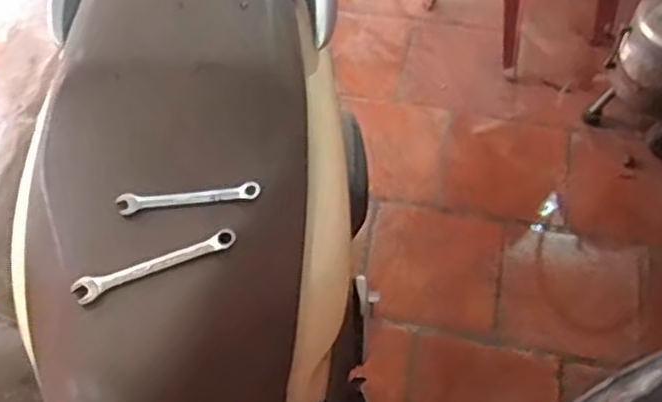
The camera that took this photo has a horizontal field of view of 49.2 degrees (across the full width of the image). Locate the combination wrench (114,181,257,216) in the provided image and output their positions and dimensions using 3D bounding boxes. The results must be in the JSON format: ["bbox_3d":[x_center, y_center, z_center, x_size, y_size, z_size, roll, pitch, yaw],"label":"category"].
[{"bbox_3d":[-0.154,-0.005,0.787,0.152,0.010,0.024,-7,57,-5],"label":"combination wrench"}]

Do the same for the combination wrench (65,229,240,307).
[{"bbox_3d":[-0.182,0.063,0.747,0.169,0.012,0.026,-22,60,-13],"label":"combination wrench"}]

